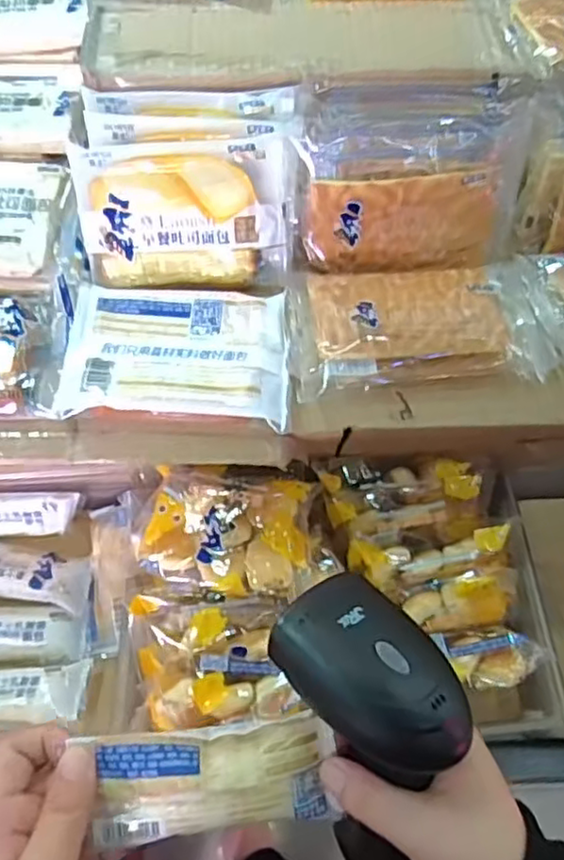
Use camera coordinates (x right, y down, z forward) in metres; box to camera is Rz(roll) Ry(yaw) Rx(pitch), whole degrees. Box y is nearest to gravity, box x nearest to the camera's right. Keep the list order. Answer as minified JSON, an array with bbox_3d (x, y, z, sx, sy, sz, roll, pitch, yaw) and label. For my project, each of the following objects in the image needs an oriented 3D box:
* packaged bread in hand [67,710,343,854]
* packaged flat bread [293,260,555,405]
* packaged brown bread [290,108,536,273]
[{"bbox_3d":[-0.028,0.158,0.293,0.103,0.021,0.042,-4,60,-8],"label":"packaged bread in hand"},{"bbox_3d":[0.094,-0.075,0.439,0.174,0.031,0.089,-3,60,-2],"label":"packaged flat bread"},{"bbox_3d":[0.085,-0.166,0.462,0.157,0.092,0.050,-6,40,-6],"label":"packaged brown bread"}]

